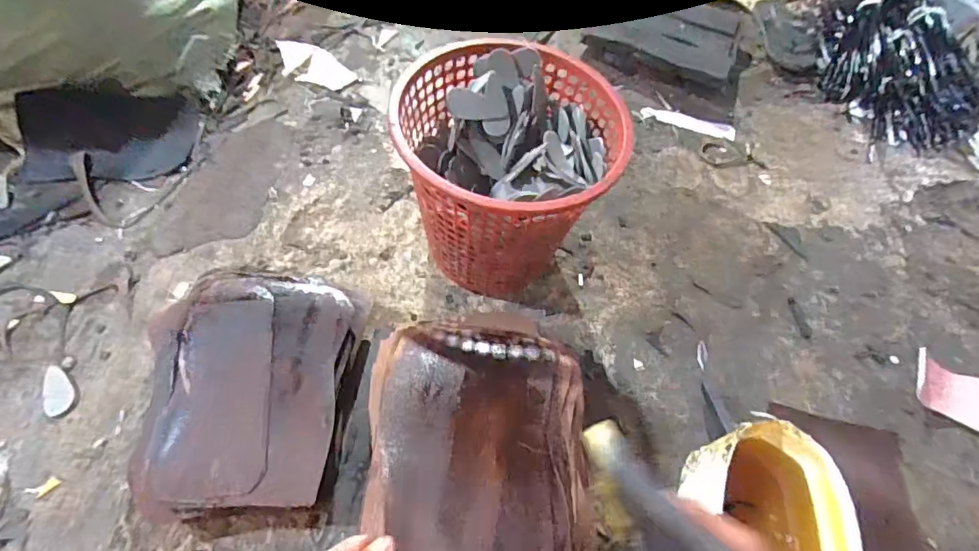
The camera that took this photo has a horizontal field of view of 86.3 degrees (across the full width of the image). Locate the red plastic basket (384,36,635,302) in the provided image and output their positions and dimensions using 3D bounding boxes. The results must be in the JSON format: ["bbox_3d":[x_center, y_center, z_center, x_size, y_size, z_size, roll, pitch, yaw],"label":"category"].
[{"bbox_3d":[0.020,-0.112,0.661,0.241,0.247,0.225,2,59,-3],"label":"red plastic basket"}]

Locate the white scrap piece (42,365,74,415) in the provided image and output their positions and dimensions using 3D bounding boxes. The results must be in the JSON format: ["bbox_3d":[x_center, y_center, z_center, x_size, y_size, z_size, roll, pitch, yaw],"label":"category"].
[{"bbox_3d":[-0.538,0.141,0.651,0.035,0.009,0.071,-26,64,-18],"label":"white scrap piece"}]

